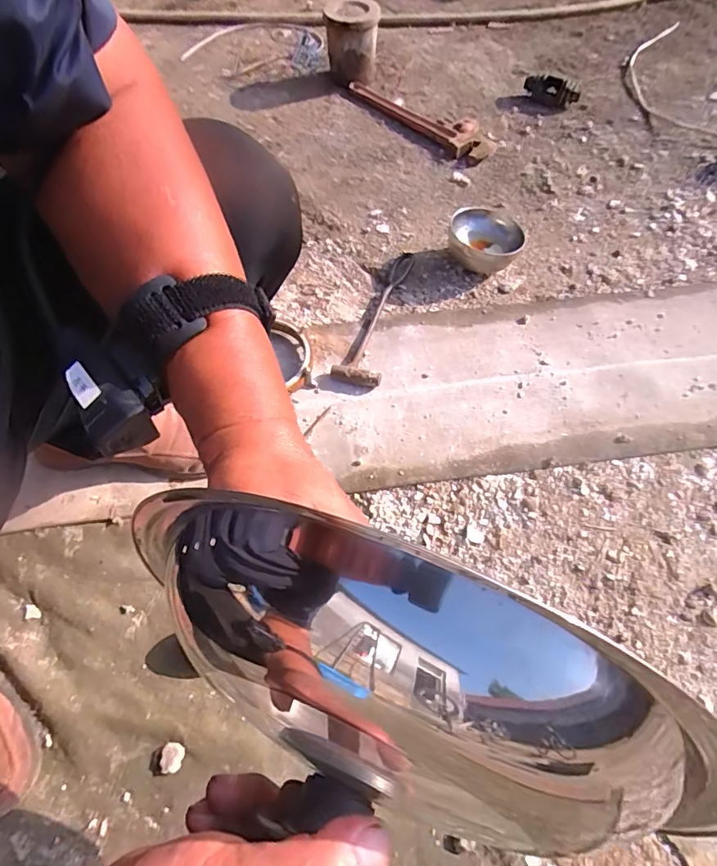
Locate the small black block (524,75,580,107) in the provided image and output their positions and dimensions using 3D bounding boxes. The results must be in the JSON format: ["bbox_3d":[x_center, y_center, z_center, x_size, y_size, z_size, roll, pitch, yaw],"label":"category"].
[{"bbox_3d":[0.445,-0.784,1.094,0.069,0.035,0.144,-44,62,3],"label":"small black block"}]

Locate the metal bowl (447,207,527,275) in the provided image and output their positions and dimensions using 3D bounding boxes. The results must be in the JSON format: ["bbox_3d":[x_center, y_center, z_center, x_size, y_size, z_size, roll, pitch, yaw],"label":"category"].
[{"bbox_3d":[0.221,-0.338,0.831,0.123,0.057,0.126,0,61,1],"label":"metal bowl"}]

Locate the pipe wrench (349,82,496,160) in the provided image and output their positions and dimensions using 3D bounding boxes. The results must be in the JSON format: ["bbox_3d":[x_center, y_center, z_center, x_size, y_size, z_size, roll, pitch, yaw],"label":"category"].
[{"bbox_3d":[0.144,-0.729,1.092,0.084,0.051,0.447,-34,64,-19],"label":"pipe wrench"}]

